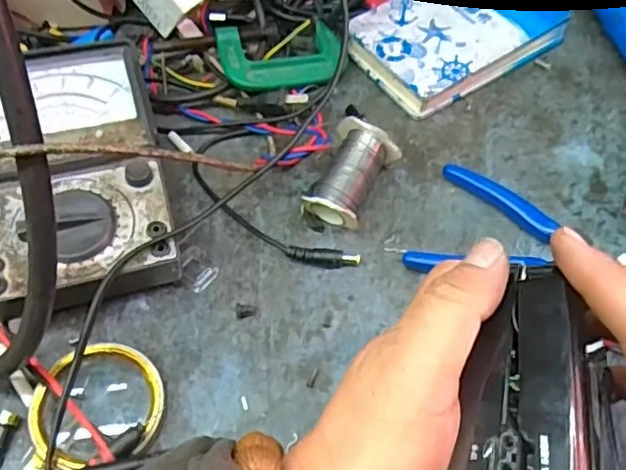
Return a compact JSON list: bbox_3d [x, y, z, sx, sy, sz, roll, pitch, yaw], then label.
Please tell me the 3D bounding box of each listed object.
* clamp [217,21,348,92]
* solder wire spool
[{"bbox_3d":[-0.022,-0.130,0.460,0.090,0.031,0.050,-10,56,-2],"label":"clamp"},{"bbox_3d":[0.024,-0.037,0.397,0.039,0.037,0.065,20,60,17],"label":"solder wire spool"}]

